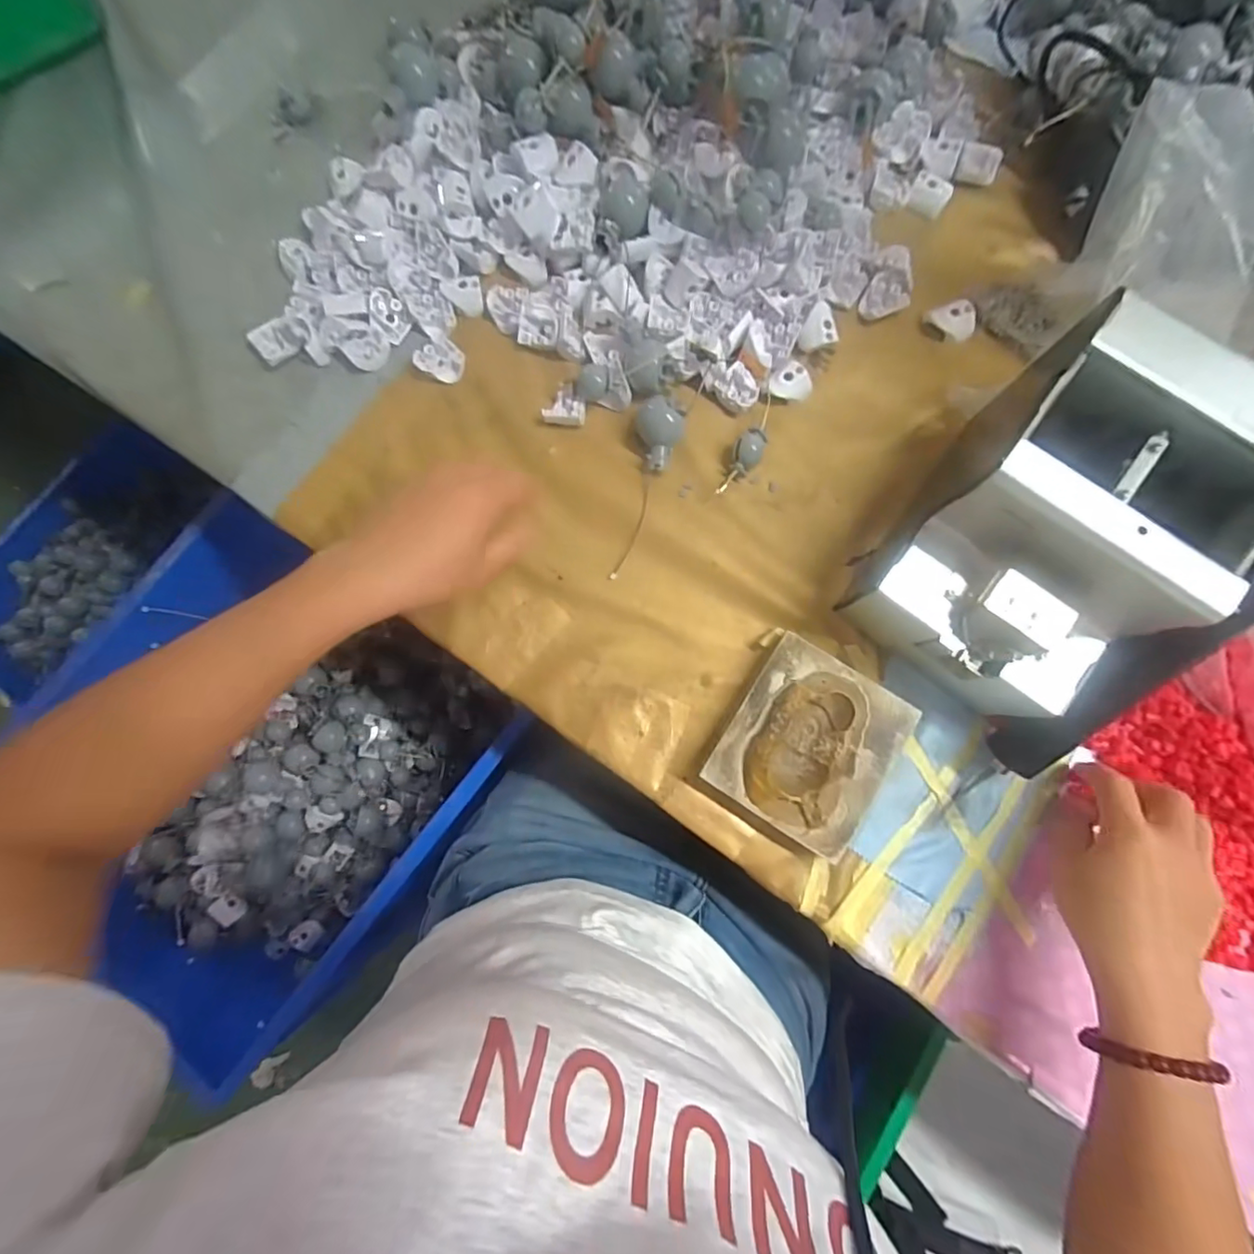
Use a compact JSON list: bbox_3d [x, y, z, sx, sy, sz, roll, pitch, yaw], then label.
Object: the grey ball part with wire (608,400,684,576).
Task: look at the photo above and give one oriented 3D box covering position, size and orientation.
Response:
[{"bbox_3d":[0.015,-0.099,0.403,0.033,0.025,0.129,10,82,4],"label":"grey ball part with wire"}]

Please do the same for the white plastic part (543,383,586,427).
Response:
[{"bbox_3d":[-0.047,-0.167,0.423,0.030,0.015,0.030,4,82,3],"label":"white plastic part"}]

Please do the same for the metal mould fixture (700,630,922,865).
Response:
[{"bbox_3d":[0.121,0.078,0.371,0.102,0.031,0.112,32,84,7],"label":"metal mould fixture"}]

